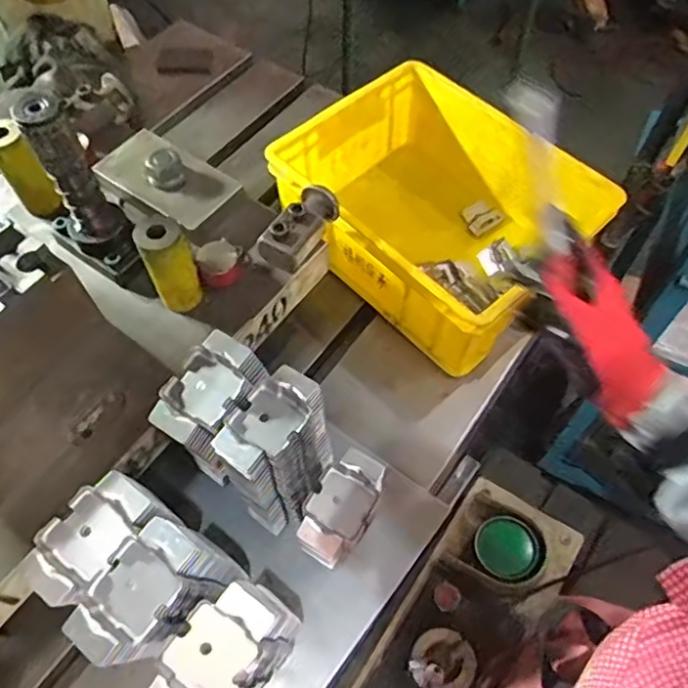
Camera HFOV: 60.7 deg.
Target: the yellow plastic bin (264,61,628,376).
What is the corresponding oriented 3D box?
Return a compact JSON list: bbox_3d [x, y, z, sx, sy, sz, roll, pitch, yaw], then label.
[{"bbox_3d":[0.114,-0.166,0.727,0.273,0.141,0.330,-39,66,-20],"label":"yellow plastic bin"}]

